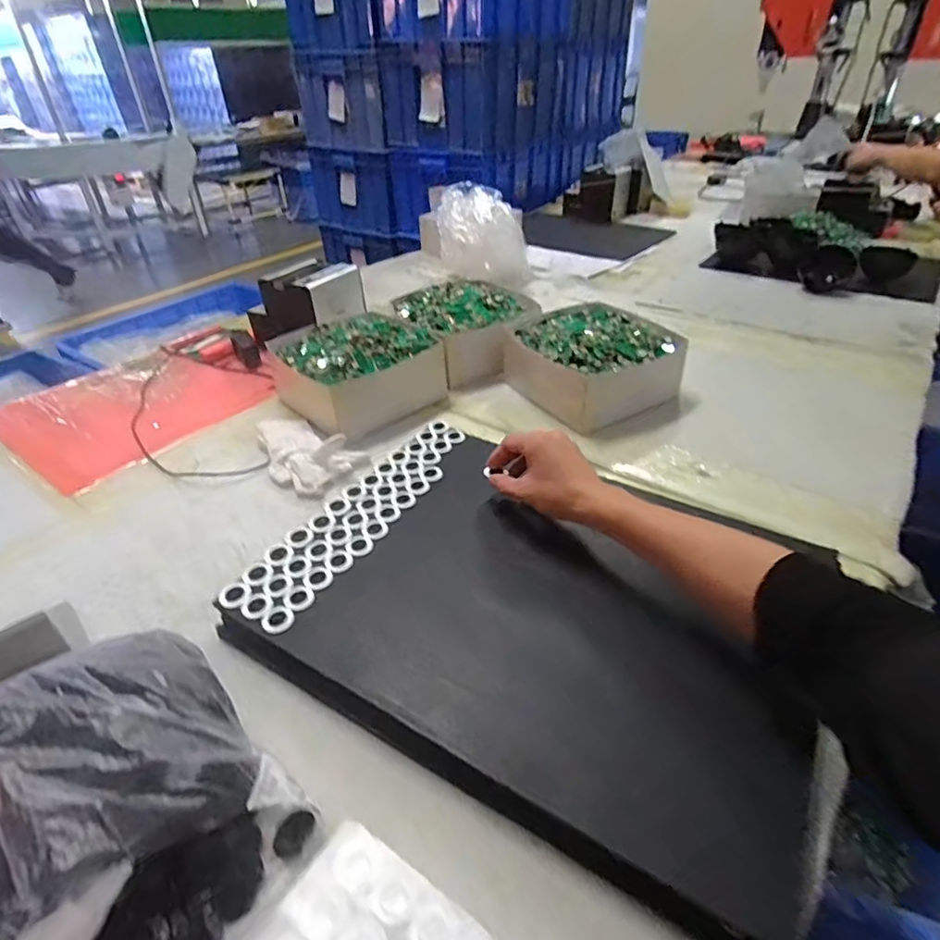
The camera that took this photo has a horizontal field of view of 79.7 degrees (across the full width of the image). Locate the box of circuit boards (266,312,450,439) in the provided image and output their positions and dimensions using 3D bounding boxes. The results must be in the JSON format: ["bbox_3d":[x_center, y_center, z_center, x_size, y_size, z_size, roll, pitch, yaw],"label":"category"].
[{"bbox_3d":[-0.171,-0.162,0.879,0.218,0.100,0.211,-29,44,-31],"label":"box of circuit boards"}]

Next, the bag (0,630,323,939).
[{"bbox_3d":[-0.243,0.231,0.354,0.242,0.100,0.222,29,46,34],"label":"bag"}]

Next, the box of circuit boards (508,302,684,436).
[{"bbox_3d":[0.191,-0.175,0.882,0.224,0.093,0.239,-26,43,-28],"label":"box of circuit boards"}]

